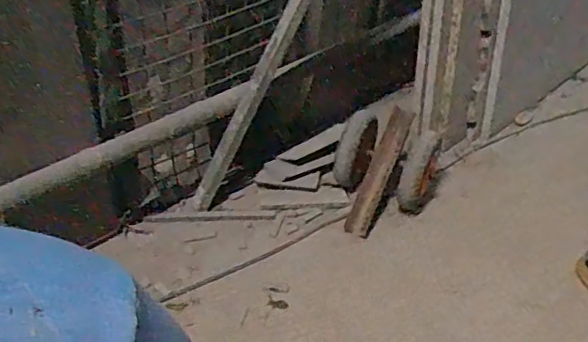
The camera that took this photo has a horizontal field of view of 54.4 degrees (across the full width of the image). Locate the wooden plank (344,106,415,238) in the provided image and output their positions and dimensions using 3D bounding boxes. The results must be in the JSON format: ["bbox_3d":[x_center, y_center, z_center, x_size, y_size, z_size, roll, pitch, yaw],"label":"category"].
[{"bbox_3d":[0.202,-0.002,1.337,0.060,0.029,0.326,20,76,18],"label":"wooden plank"}]

